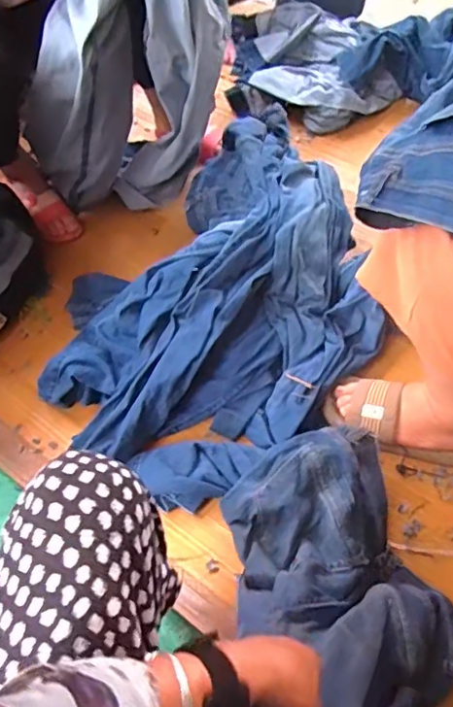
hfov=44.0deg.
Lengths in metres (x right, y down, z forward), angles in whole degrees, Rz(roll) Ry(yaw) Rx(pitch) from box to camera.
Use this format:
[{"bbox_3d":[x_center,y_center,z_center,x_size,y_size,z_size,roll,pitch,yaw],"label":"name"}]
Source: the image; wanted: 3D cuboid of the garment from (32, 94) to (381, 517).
[{"bbox_3d":[0.008,-0.136,1.014,0.534,0.170,0.823,34,63,22],"label":"garment"}]

